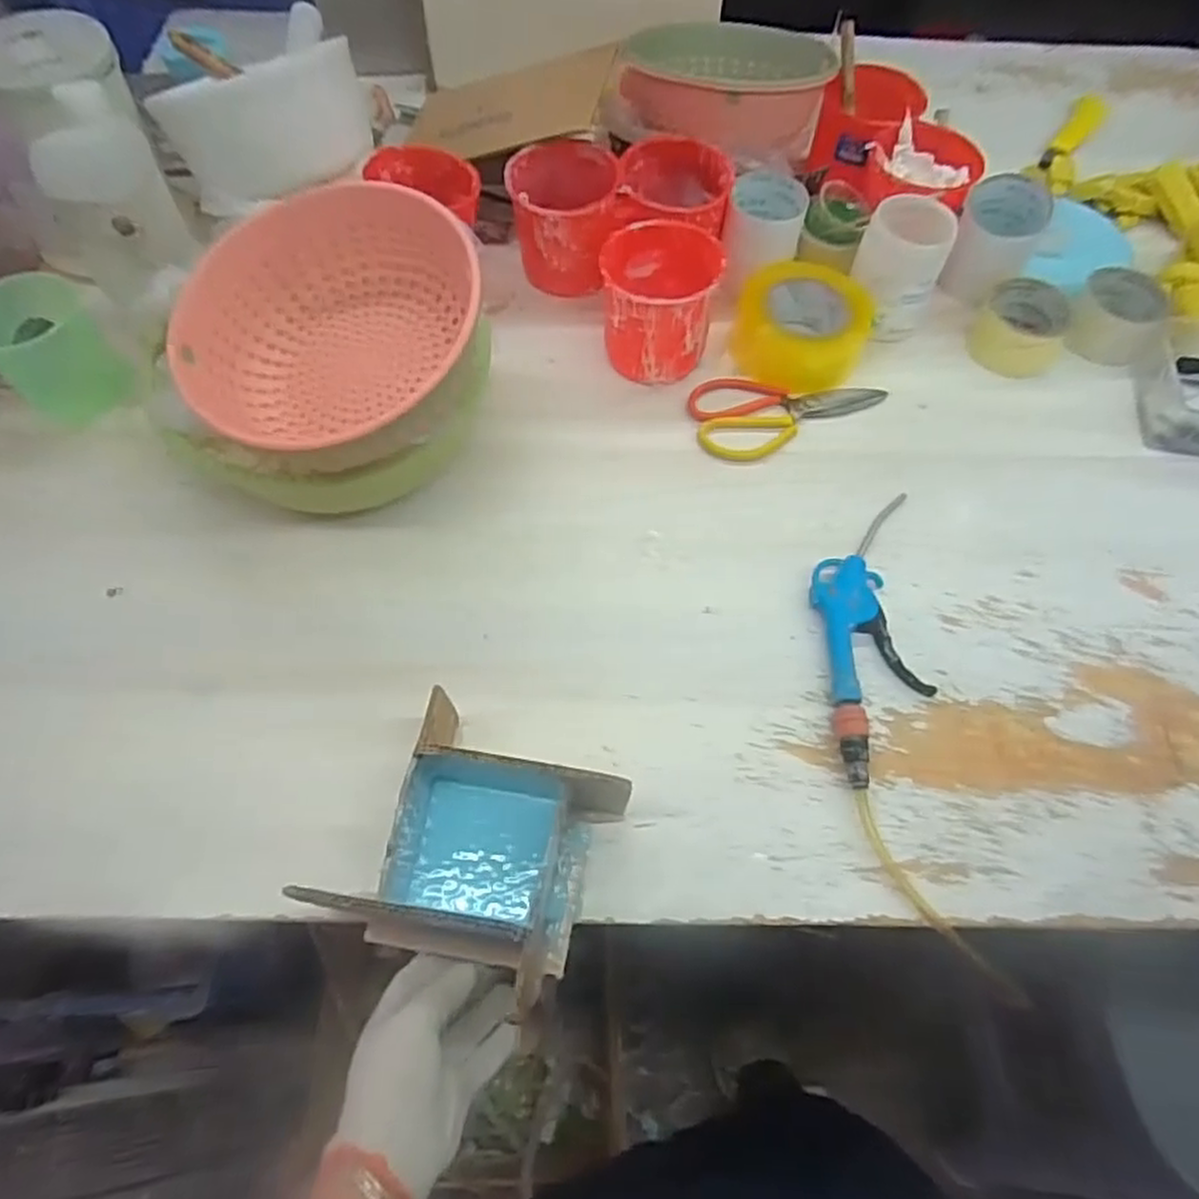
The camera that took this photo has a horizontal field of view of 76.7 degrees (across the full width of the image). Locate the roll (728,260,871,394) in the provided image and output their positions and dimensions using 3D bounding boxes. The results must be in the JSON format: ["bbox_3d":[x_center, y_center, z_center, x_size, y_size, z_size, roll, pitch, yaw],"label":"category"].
[{"bbox_3d":[0.208,-0.286,0.784,0.140,0.059,0.124,16,63,7],"label":"roll"}]

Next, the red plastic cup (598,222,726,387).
[{"bbox_3d":[0.059,-0.295,0.757,0.111,0.098,0.124,11,62,4],"label":"red plastic cup"}]

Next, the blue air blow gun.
[{"bbox_3d":[0.233,0.026,0.642,0.092,0.022,0.257,-1,62,-2],"label":"blue air blow gun"}]

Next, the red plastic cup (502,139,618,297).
[{"bbox_3d":[-0.041,-0.406,0.806,0.111,0.096,0.119,1,62,-1],"label":"red plastic cup"}]

